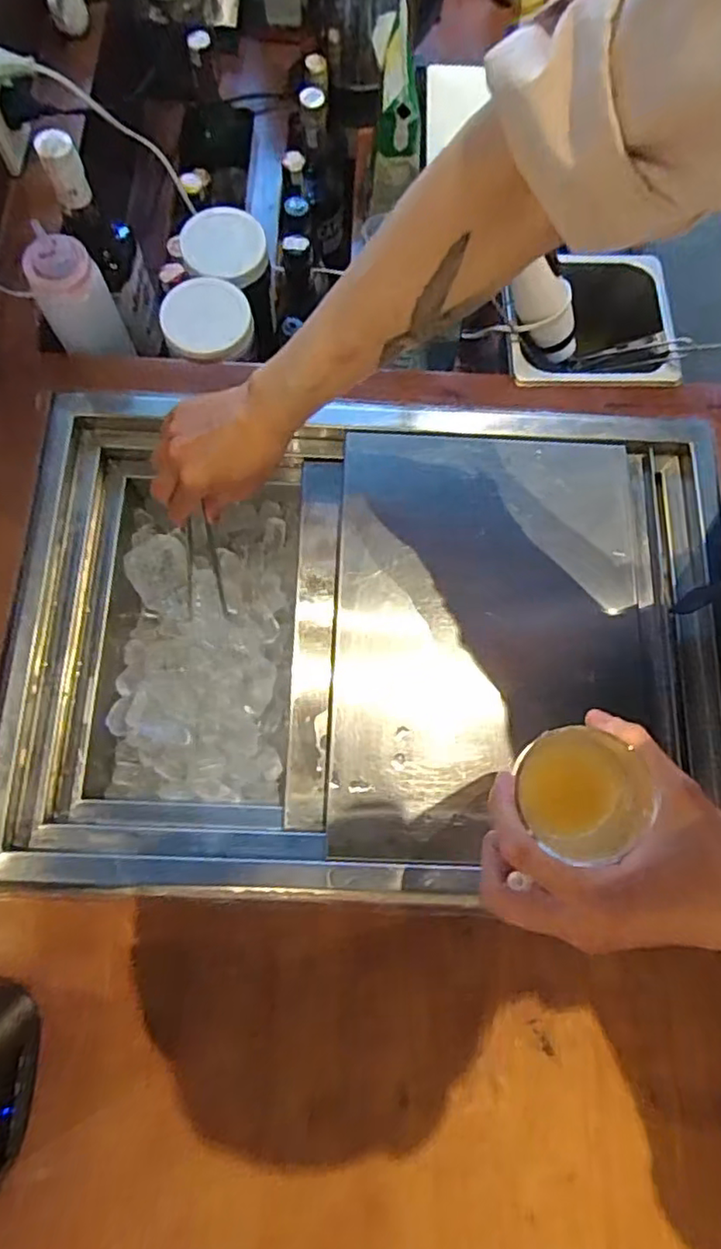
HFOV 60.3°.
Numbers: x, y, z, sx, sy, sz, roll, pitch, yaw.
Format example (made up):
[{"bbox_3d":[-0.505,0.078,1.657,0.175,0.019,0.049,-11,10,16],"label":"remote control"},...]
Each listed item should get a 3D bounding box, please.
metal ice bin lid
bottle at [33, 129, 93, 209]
[{"bbox_3d":[0.114,0.006,0.550,0.269,0.010,0.377,2,75,-1],"label":"metal ice bin lid"},{"bbox_3d":[-0.266,-0.410,0.559,0.032,0.053,0.028,-23,77,-8],"label":"bottle"}]

